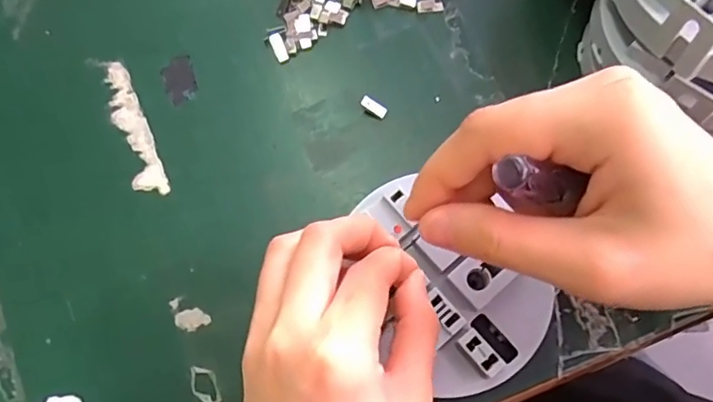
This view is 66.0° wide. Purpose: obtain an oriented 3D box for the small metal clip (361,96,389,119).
[{"bbox_3d":[0.009,-0.049,0.293,0.014,0.008,0.006,32,78,8],"label":"small metal clip"}]

